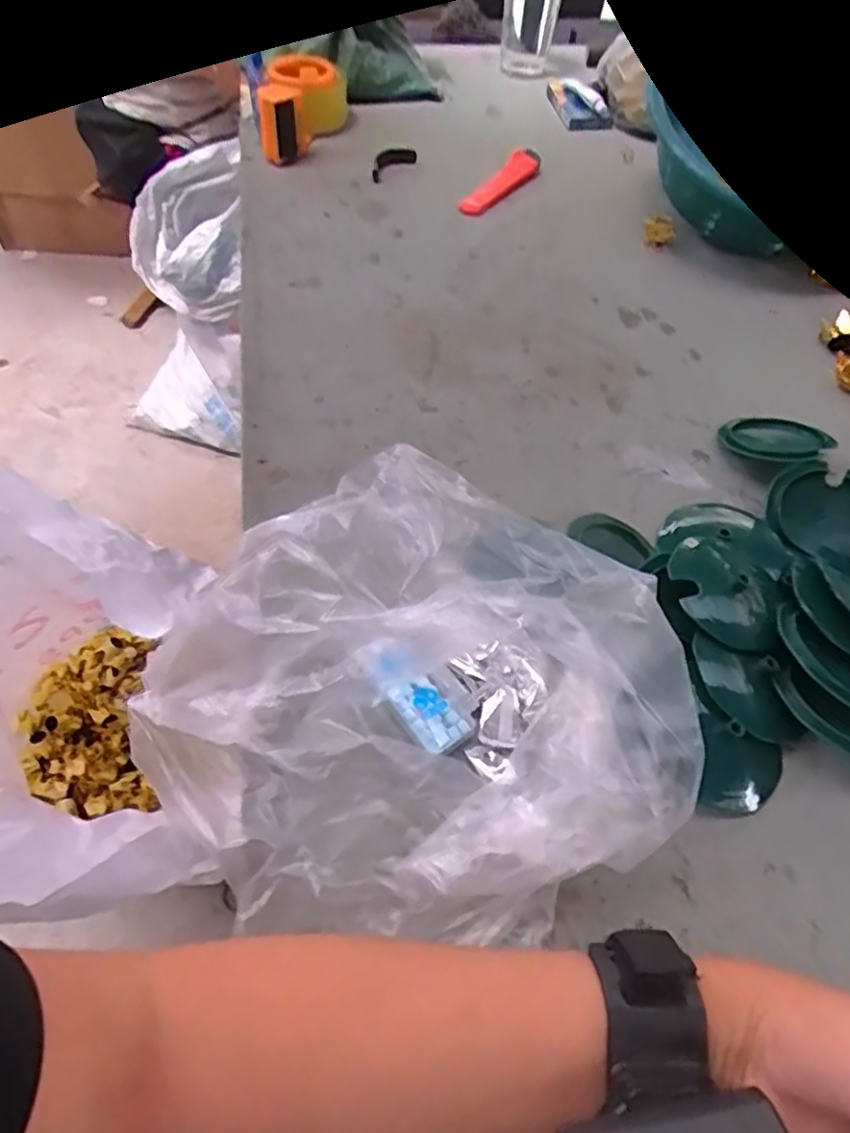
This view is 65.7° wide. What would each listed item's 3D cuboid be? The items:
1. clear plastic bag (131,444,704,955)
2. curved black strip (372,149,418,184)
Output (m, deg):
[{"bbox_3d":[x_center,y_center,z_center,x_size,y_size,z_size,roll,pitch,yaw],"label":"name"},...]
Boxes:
[{"bbox_3d":[-0.008,0.067,0.301,0.222,0.119,0.216,-34,63,-24],"label":"clear plastic bag"},{"bbox_3d":[-0.036,-0.414,0.675,0.030,0.008,0.064,39,64,24],"label":"curved black strip"}]

